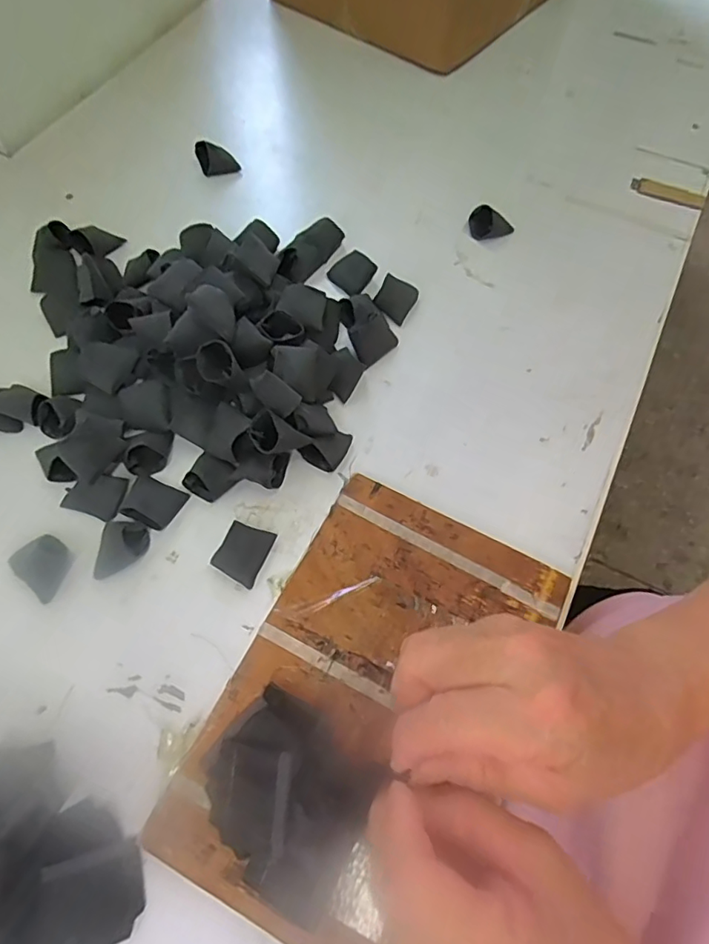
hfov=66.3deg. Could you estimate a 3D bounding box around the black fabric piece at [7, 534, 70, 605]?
[{"bbox_3d":[-0.224,0.067,0.392,0.040,0.009,0.035,37,69,16],"label":"black fabric piece"}]

